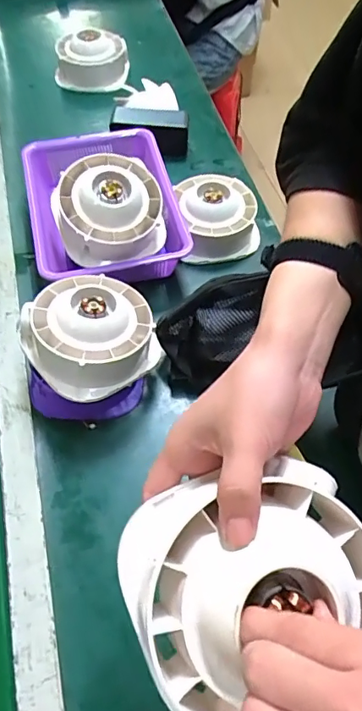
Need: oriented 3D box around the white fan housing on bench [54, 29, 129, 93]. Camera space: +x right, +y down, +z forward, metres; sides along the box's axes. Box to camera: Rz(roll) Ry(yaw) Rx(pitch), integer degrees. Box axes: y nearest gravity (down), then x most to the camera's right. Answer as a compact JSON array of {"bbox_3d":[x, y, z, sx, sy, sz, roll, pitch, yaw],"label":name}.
[{"bbox_3d":[-0.183,-0.616,1.004,0.142,0.084,0.130,6,57,0],"label":"white fan housing on bench"}]

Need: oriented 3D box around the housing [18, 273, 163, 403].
[{"bbox_3d":[-0.098,-0.027,0.532,0.135,0.065,0.126,1,58,-2],"label":"housing"}]

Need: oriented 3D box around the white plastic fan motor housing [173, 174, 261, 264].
[{"bbox_3d":[0.054,-0.207,0.712,0.117,0.062,0.130,-5,59,-6],"label":"white plastic fan motor housing"}]

